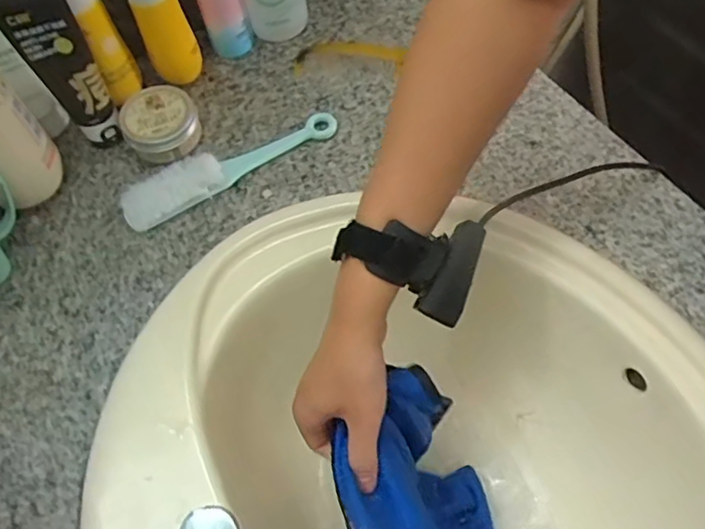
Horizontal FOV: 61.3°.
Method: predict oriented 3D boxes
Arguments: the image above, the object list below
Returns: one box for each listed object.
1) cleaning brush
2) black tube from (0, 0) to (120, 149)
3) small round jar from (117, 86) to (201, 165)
[{"bbox_3d":[-0.110,-0.095,0.540,0.207,0.025,0.042,-28,63,-11],"label":"cleaning brush"},{"bbox_3d":[-0.246,-0.170,0.511,0.054,0.161,0.030,-19,58,-7],"label":"black tube"},{"bbox_3d":[-0.177,-0.129,0.554,0.067,0.041,0.062,-2,61,3],"label":"small round jar"}]

